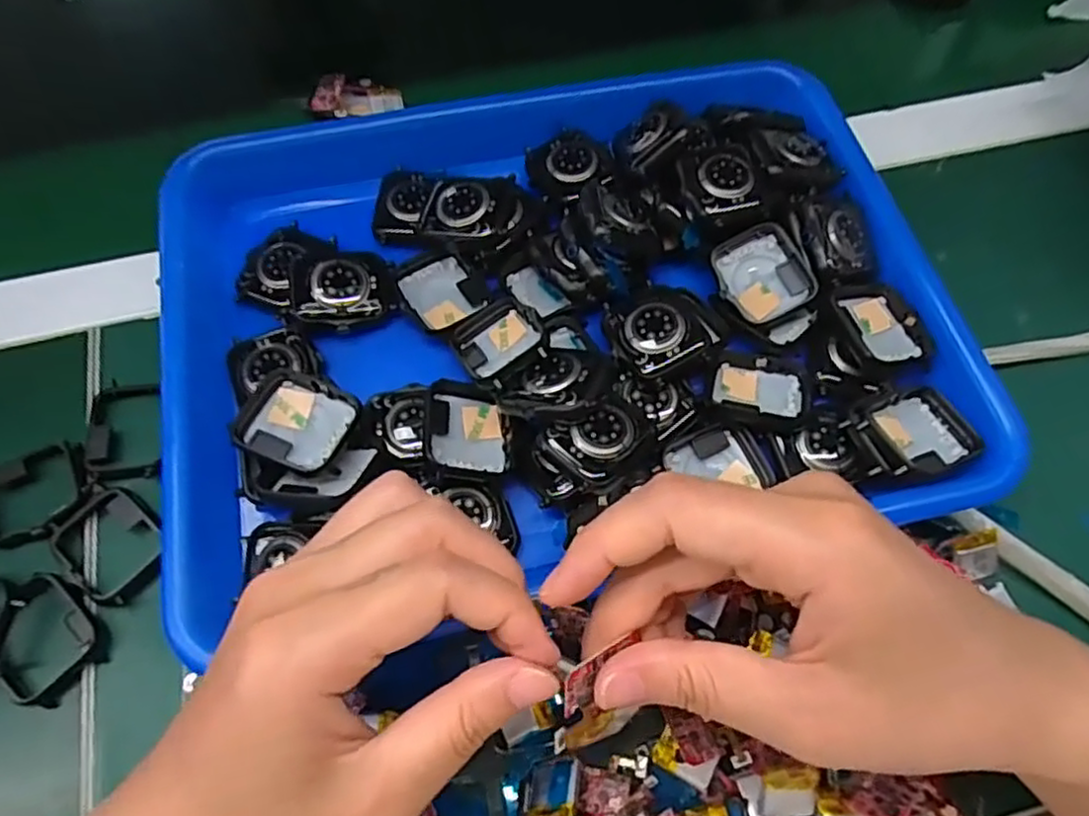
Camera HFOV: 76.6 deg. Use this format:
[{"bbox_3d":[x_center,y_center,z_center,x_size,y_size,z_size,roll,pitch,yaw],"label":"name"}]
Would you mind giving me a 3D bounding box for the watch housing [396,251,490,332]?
[{"bbox_3d":[-0.048,-0.054,0.314,0.034,0.010,0.035,-31,68,-14],"label":"watch housing"}]

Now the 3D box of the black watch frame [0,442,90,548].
[{"bbox_3d":[-0.216,0.038,0.290,0.046,0.005,0.039,-19,66,-9],"label":"black watch frame"}]

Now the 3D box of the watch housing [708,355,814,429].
[{"bbox_3d":[0.092,-0.010,0.291,0.041,0.006,0.034,12,65,6],"label":"watch housing"}]

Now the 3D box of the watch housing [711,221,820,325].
[{"bbox_3d":[0.097,-0.060,0.308,0.038,0.008,0.041,-26,79,2],"label":"watch housing"}]

